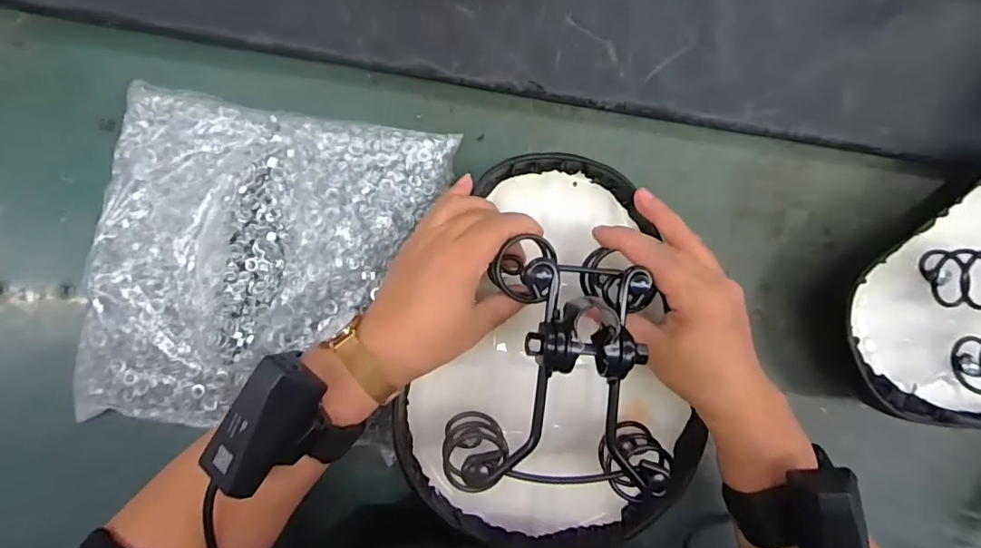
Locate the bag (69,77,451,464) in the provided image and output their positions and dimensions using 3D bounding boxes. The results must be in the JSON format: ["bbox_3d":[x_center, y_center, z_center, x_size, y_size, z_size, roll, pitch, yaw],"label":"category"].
[{"bbox_3d":[-0.171,-0.005,0.397,0.239,0.033,0.246,9,87,-5],"label":"bag"}]

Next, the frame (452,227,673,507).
[{"bbox_3d":[0.053,0.067,0.341,0.137,0.088,0.150,10,84,-6],"label":"frame"}]

